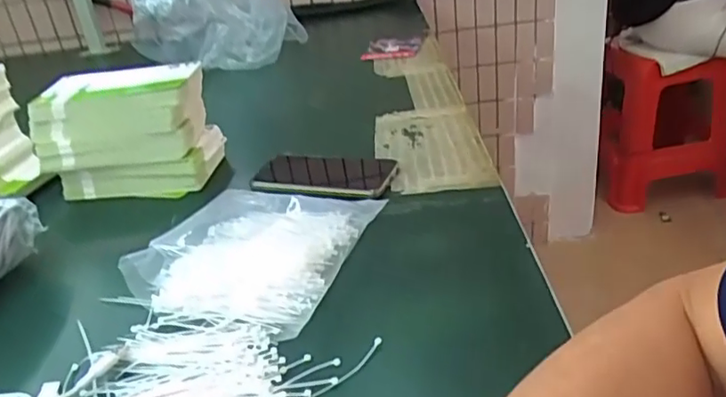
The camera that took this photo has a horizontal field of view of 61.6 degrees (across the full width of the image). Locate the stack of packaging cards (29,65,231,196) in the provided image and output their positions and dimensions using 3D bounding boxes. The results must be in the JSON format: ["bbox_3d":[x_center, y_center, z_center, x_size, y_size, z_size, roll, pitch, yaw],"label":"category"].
[{"bbox_3d":[-0.273,-0.074,0.715,0.176,0.130,0.096,-4,31,8],"label":"stack of packaging cards"}]

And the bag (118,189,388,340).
[{"bbox_3d":[-0.096,0.042,0.575,0.180,0.032,0.201,6,31,23],"label":"bag"}]

